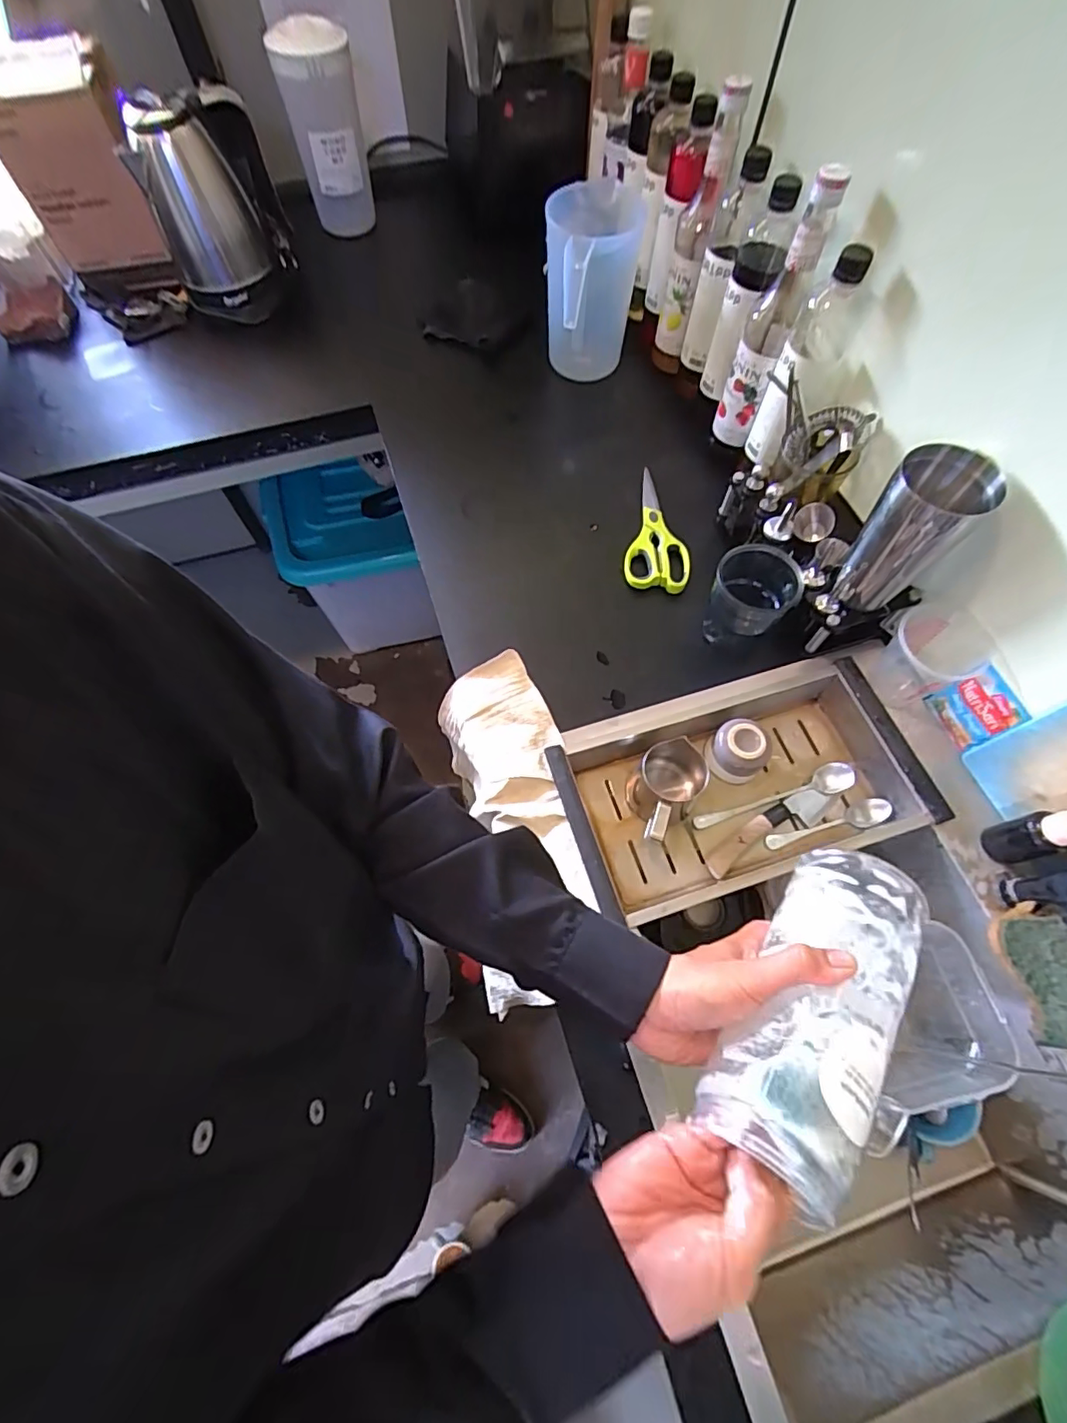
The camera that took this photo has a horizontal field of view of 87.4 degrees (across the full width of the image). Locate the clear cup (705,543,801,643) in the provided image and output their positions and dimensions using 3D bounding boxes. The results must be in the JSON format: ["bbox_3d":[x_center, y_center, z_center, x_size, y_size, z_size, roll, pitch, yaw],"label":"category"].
[{"bbox_3d":[0.240,-0.126,0.635,0.081,0.106,0.082,0,66,0],"label":"clear cup"}]

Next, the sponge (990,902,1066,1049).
[{"bbox_3d":[0.471,0.236,0.502,0.072,0.030,0.114,-21,68,16],"label":"sponge"}]

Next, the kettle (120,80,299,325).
[{"bbox_3d":[-0.451,-0.716,0.801,0.176,0.218,0.126,-24,68,-11],"label":"kettle"}]

